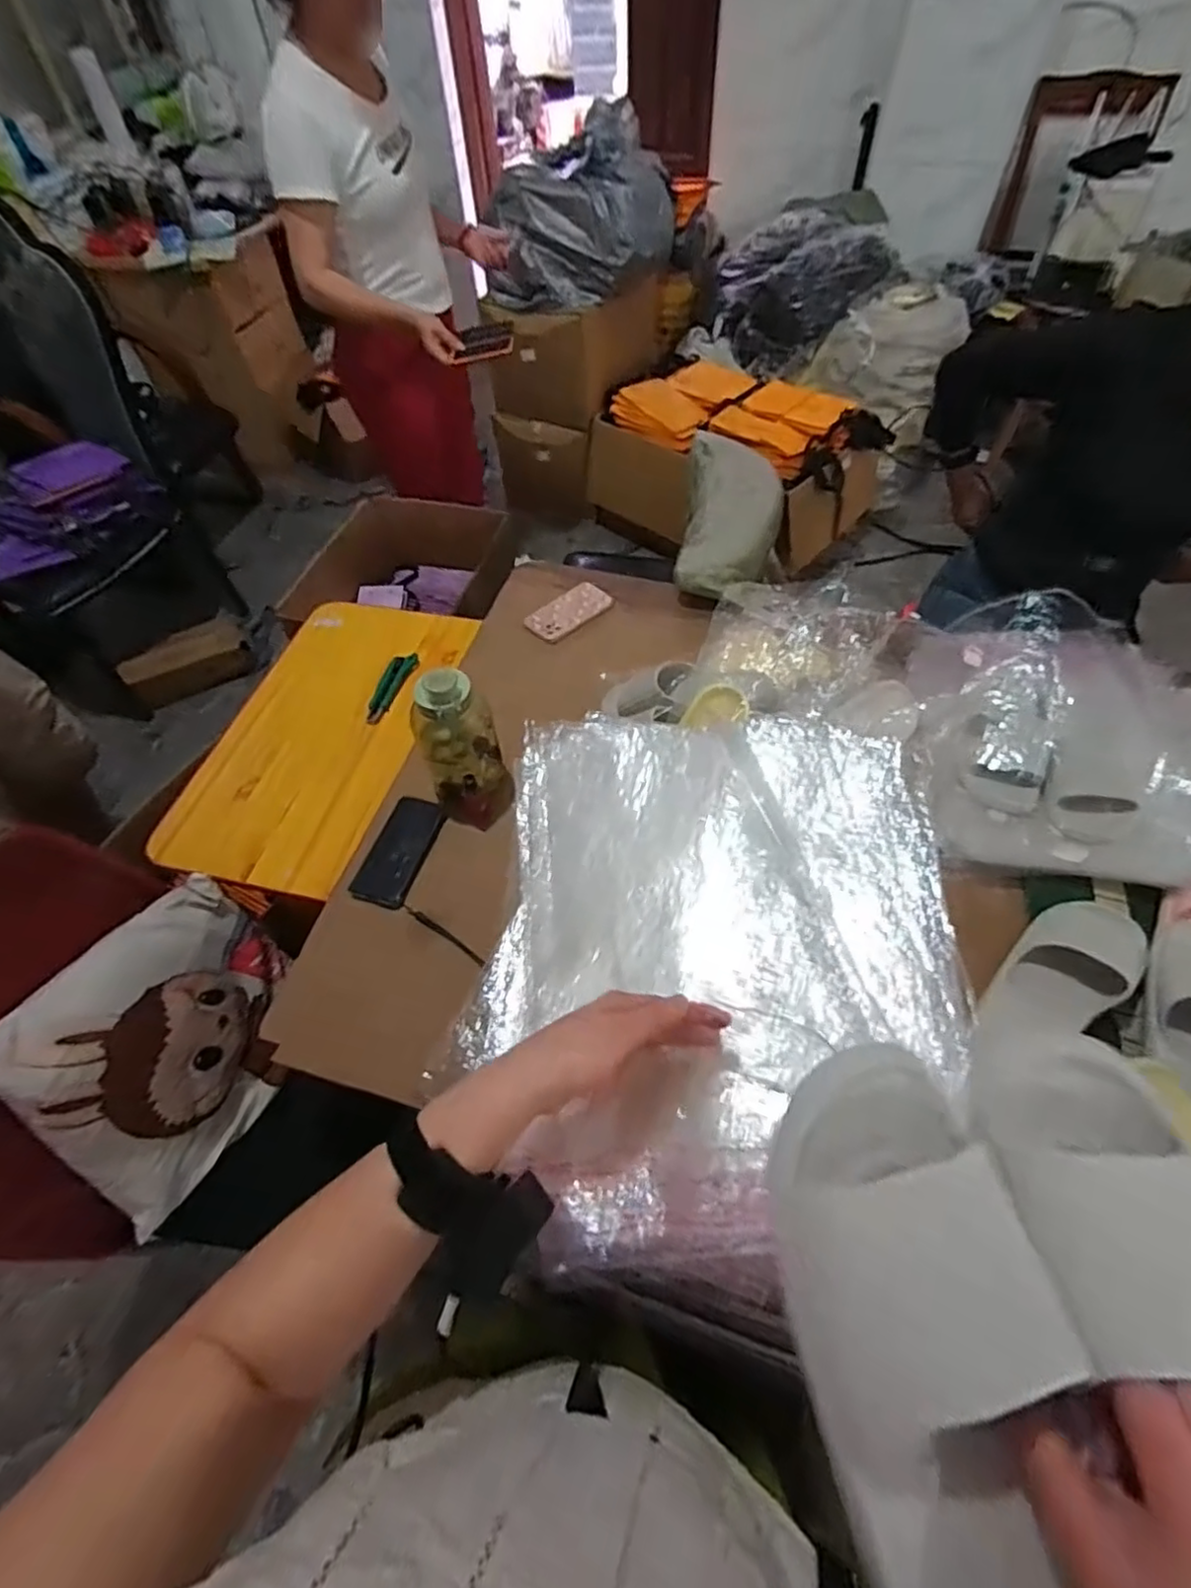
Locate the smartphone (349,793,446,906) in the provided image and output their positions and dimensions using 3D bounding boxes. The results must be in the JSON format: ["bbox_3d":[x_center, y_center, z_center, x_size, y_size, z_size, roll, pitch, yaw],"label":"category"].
[{"bbox_3d":[-0.273,0.077,0.907,0.088,0.011,0.171,11,52,14],"label":"smartphone"}]

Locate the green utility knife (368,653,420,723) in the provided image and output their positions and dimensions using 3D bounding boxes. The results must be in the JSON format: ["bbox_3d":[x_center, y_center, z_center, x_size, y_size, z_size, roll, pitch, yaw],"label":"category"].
[{"bbox_3d":[-0.351,-0.184,1.110,0.043,0.016,0.152,14,58,13],"label":"green utility knife"}]

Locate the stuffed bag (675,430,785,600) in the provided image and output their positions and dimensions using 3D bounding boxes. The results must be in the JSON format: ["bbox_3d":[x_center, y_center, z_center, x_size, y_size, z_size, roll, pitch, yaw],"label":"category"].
[{"bbox_3d":[0.272,-0.560,1.317,0.195,0.099,0.501,6,56,8],"label":"stuffed bag"}]

